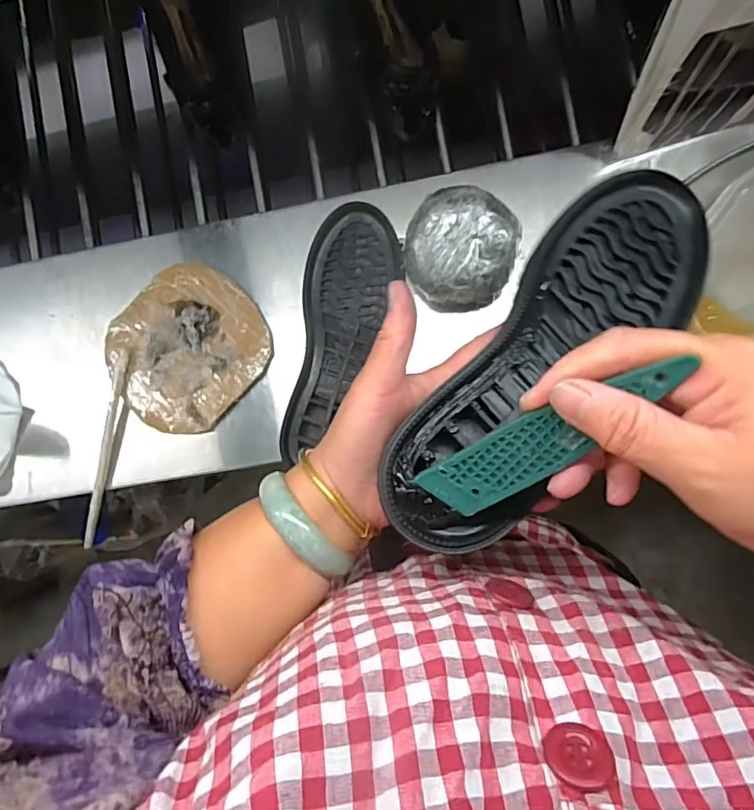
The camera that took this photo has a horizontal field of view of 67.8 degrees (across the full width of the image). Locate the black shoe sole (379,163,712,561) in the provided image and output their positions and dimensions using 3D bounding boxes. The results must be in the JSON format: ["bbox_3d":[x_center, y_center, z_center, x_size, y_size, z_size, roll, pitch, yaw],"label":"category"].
[{"bbox_3d":[0.097,-0.033,0.299,0.081,0.036,0.253,41,73,2],"label":"black shoe sole"}]

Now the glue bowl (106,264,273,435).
[{"bbox_3d":[-0.183,-0.055,0.546,0.142,0.027,0.147,0,91,4],"label":"glue bowl"}]

